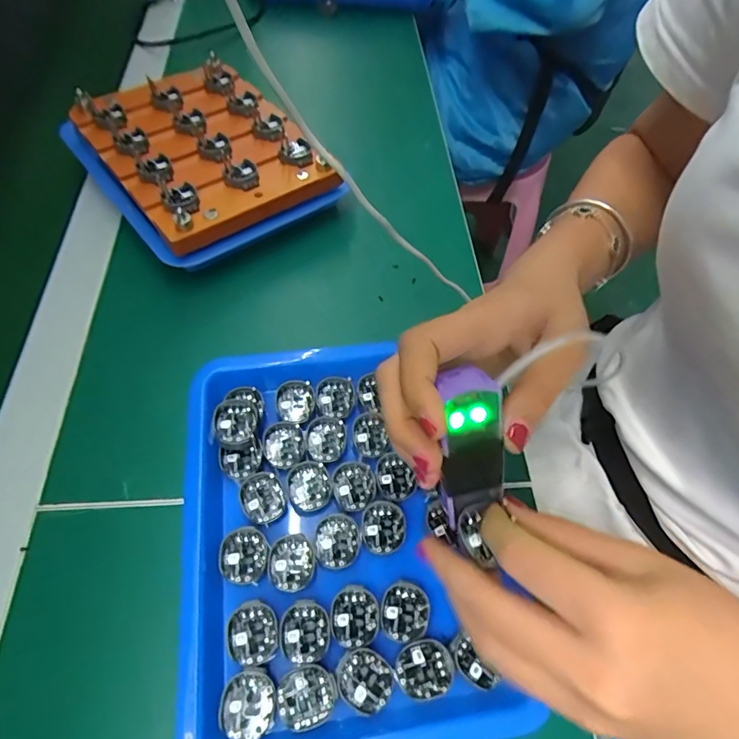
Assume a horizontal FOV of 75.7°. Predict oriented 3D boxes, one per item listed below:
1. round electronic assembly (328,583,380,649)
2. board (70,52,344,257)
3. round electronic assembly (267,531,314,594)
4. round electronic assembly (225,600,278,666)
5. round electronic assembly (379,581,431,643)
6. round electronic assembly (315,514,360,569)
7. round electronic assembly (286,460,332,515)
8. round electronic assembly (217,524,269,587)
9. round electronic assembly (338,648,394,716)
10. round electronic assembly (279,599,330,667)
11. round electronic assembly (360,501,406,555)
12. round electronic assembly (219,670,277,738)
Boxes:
[{"bbox_3d":[-0.008,0.127,0.245,0.026,0.004,0.028,2,58,-3],"label":"round electronic assembly"},{"bbox_3d":[-0.134,-0.185,0.383,0.160,0.040,0.189,-34,66,-22],"label":"board"},{"bbox_3d":[-0.042,0.104,0.256,0.025,0.004,0.027,2,58,-3],"label":"round electronic assembly"},{"bbox_3d":[-0.059,0.132,0.239,0.024,0.004,0.028,-21,61,-16],"label":"round electronic assembly"},{"bbox_3d":[0.019,0.126,0.248,0.026,0.004,0.028,2,58,-3],"label":"round electronic assembly"},{"bbox_3d":[-0.018,0.095,0.265,0.025,0.004,0.028,2,58,-3],"label":"round electronic assembly"},{"bbox_3d":[-0.036,0.068,0.279,0.025,0.005,0.028,-18,61,-15],"label":"round electronic assembly"},{"bbox_3d":[-0.068,0.099,0.256,0.025,0.004,0.029,6,58,0],"label":"round electronic assembly"},{"bbox_3d":[-0.002,0.151,0.233,0.027,0.004,0.025,2,58,-3],"label":"round electronic assembly"},{"bbox_3d":[-0.033,0.132,0.240,0.025,0.004,0.028,-3,58,-6],"label":"round electronic assembly"},{"bbox_3d":[0.008,0.089,0.271,0.026,0.004,0.028,2,58,-3],"label":"round electronic assembly"},{"bbox_3d":[-0.056,0.157,0.222,0.024,0.004,0.027,1,58,-3],"label":"round electronic assembly"}]

